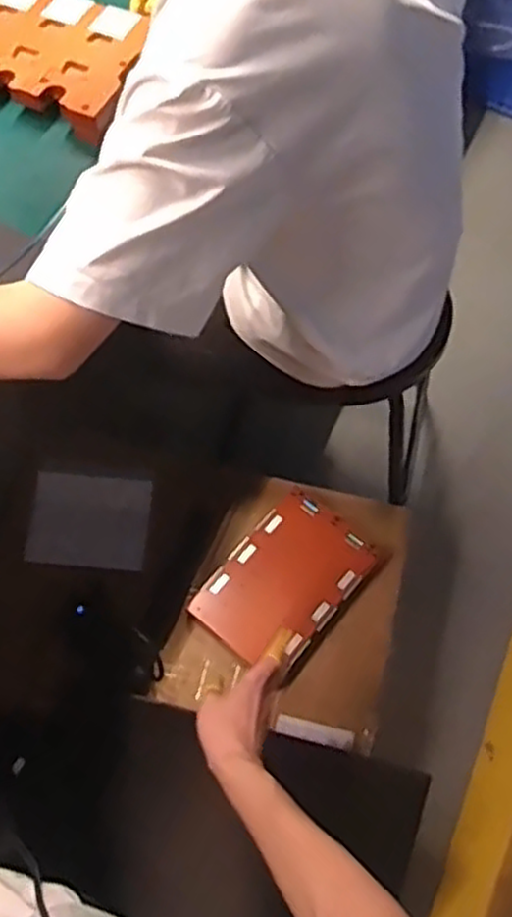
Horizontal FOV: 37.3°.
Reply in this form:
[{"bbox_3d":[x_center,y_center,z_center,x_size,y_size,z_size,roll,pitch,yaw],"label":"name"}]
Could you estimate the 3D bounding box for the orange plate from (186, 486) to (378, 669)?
[{"bbox_3d":[0.041,0.173,1.088,0.163,0.029,0.239,37,67,18],"label":"orange plate"}]

